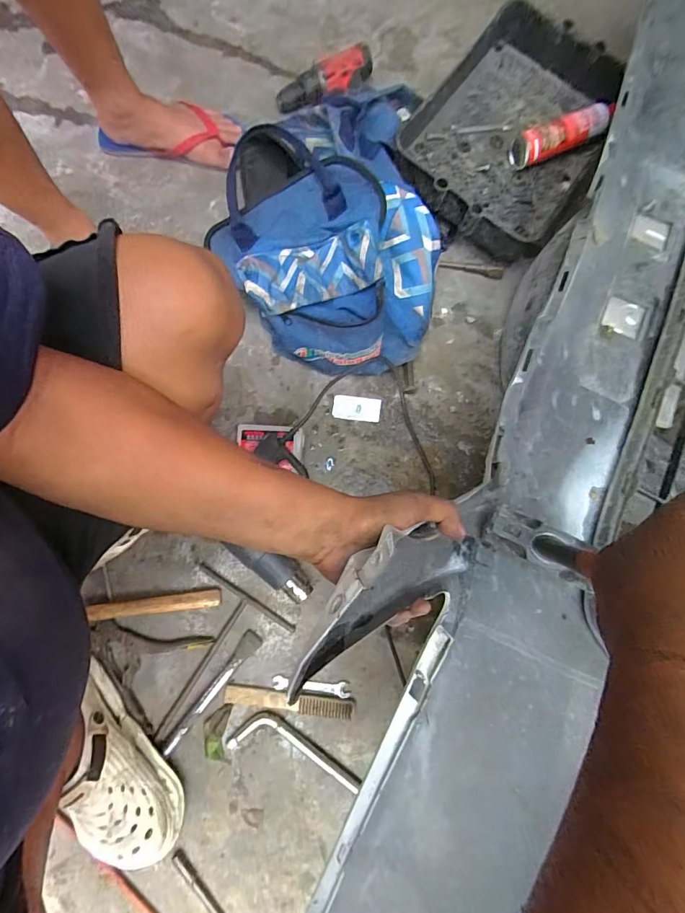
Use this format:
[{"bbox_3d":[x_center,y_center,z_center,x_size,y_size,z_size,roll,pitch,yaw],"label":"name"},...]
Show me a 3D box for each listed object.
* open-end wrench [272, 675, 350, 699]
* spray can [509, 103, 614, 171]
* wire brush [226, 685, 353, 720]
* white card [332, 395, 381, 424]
[{"bbox_3d":[-0.048,0.354,0.650,0.116,0.005,0.022,5,79,0],"label":"open-end wrench"},{"bbox_3d":[0.388,-0.561,0.739,0.201,0.053,0.056,-26,79,-2],"label":"spray can"},{"bbox_3d":[-0.080,0.373,0.639,0.193,0.016,0.029,7,79,0],"label":"wire brush"},{"bbox_3d":[0.024,-0.083,0.730,0.080,0.004,0.041,7,84,-1],"label":"white card"}]

